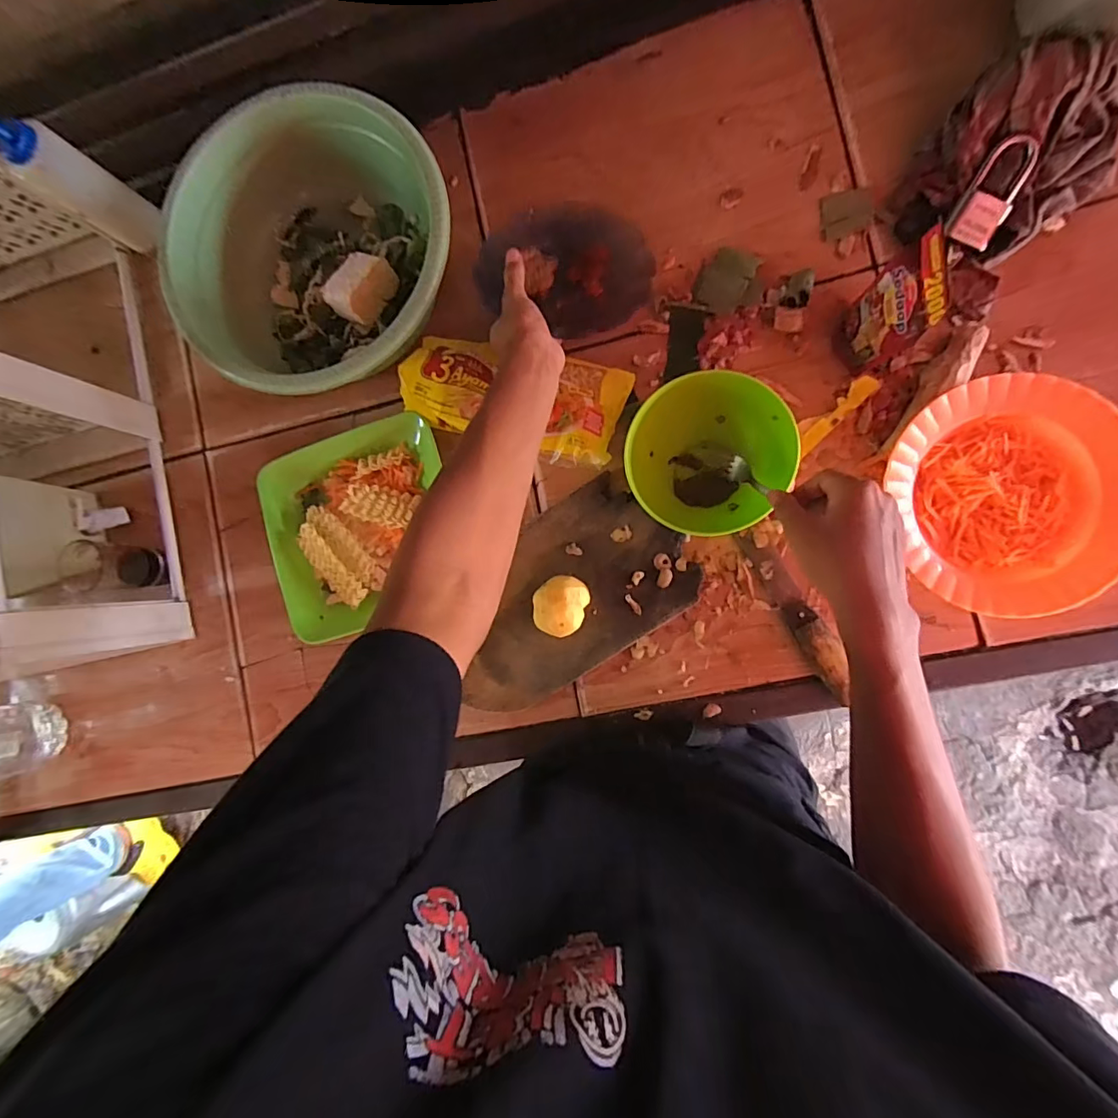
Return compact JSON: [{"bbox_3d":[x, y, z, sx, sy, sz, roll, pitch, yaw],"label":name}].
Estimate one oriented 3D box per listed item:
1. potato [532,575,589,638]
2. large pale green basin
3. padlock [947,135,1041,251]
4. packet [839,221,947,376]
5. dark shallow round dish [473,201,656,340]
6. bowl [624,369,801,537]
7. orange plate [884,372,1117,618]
[{"bbox_3d":[0.001,0.048,0.526,0.057,0.044,0.062,0,90,8],"label":"potato"},{"bbox_3d":[-0.250,-0.314,0.553,0.295,0.118,0.271,0,90,8],"label":"large pale green basin"},{"bbox_3d":[0.411,-0.346,0.481,0.044,0.016,0.087,23,111,3],"label":"padlock"},{"bbox_3d":[0.307,-0.227,0.471,0.015,0.117,0.080,-2,78,-16],"label":"packet"},{"bbox_3d":[0.005,-0.316,0.551,0.180,0.048,0.158,-33,82,6],"label":"dark shallow round dish"},{"bbox_3d":[0.144,-0.105,0.500,0.149,0.069,0.156,0,90,8],"label":"bowl"},{"bbox_3d":[0.424,-0.058,0.475,0.202,0.037,0.214,-1,86,9],"label":"orange plate"}]

